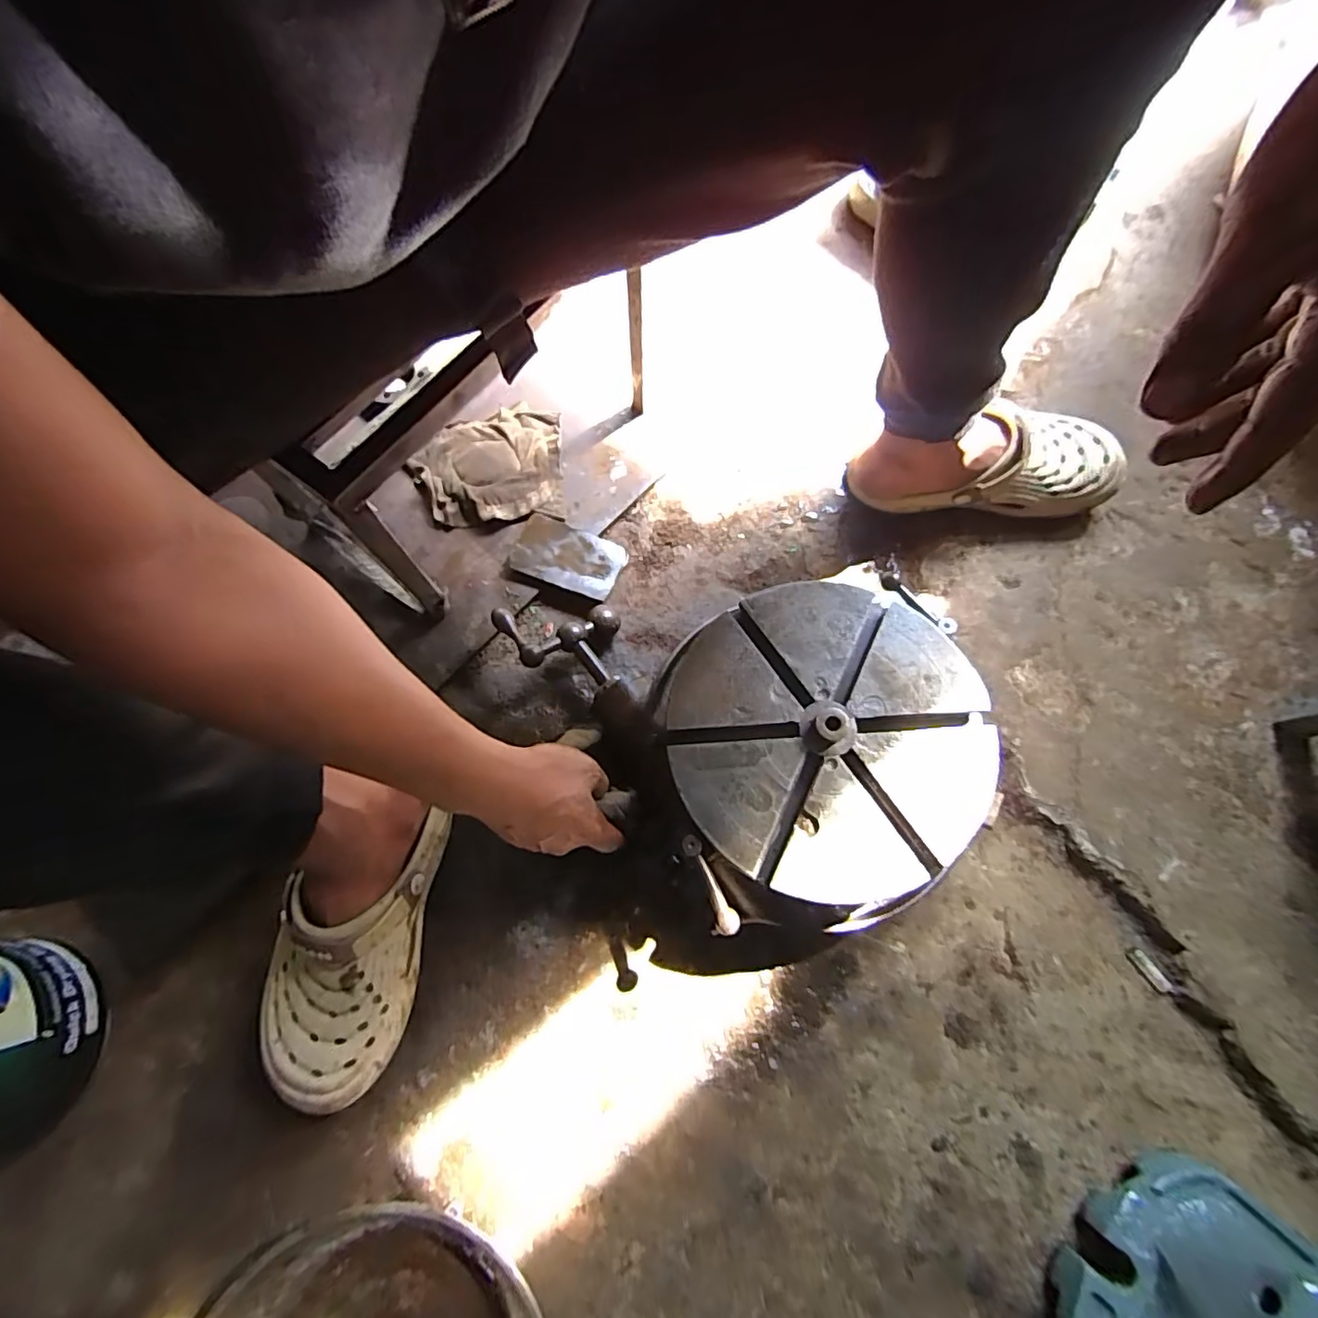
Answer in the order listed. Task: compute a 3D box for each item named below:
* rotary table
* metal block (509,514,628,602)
[{"bbox_3d":[0.072,0.097,0.503,0.359,0.142,0.316,-4,70,0],"label":"rotary table"},{"bbox_3d":[-0.097,-0.108,0.608,0.114,0.019,0.070,23,75,8],"label":"metal block"}]

